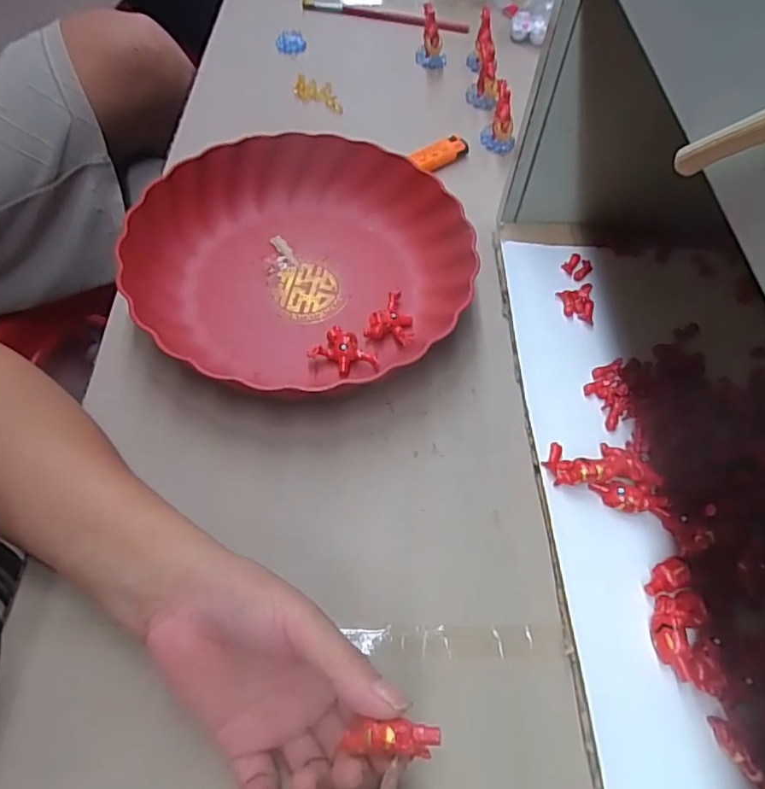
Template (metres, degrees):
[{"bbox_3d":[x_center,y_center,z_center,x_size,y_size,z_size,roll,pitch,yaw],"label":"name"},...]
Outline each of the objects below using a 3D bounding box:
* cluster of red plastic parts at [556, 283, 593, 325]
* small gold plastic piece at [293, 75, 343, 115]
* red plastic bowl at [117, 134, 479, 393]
[{"bbox_3d":[0.147,-0.067,0.429,0.025,0.008,0.031,-6,58,-3],"label":"cluster of red plastic parts"},{"bbox_3d":[-0.065,-0.317,0.609,0.059,0.022,0.019,23,61,15],"label":"small gold plastic piece"},{"bbox_3d":[-0.058,-0.113,0.442,0.241,0.058,0.220,-1,58,1],"label":"red plastic bowl"}]

